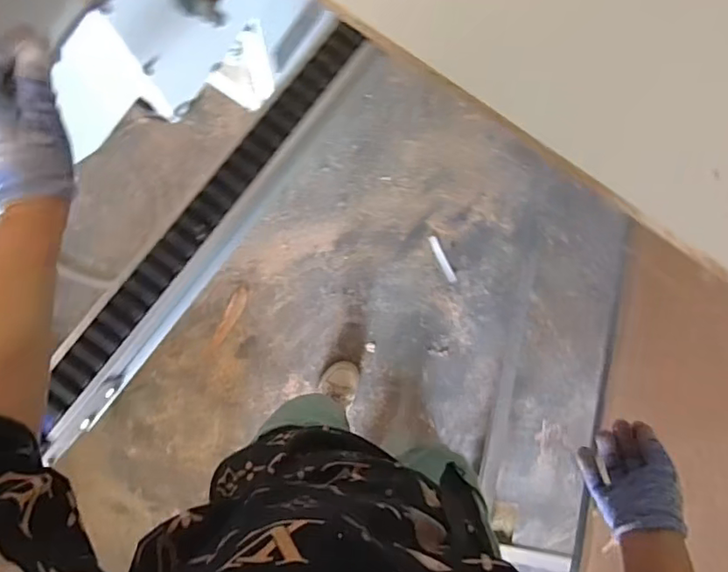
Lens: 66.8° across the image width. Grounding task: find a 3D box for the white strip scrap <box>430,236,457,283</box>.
[{"bbox_3d":[0.178,-0.060,1.257,0.018,0.007,0.113,-27,89,-1],"label":"white strip scrap"}]

